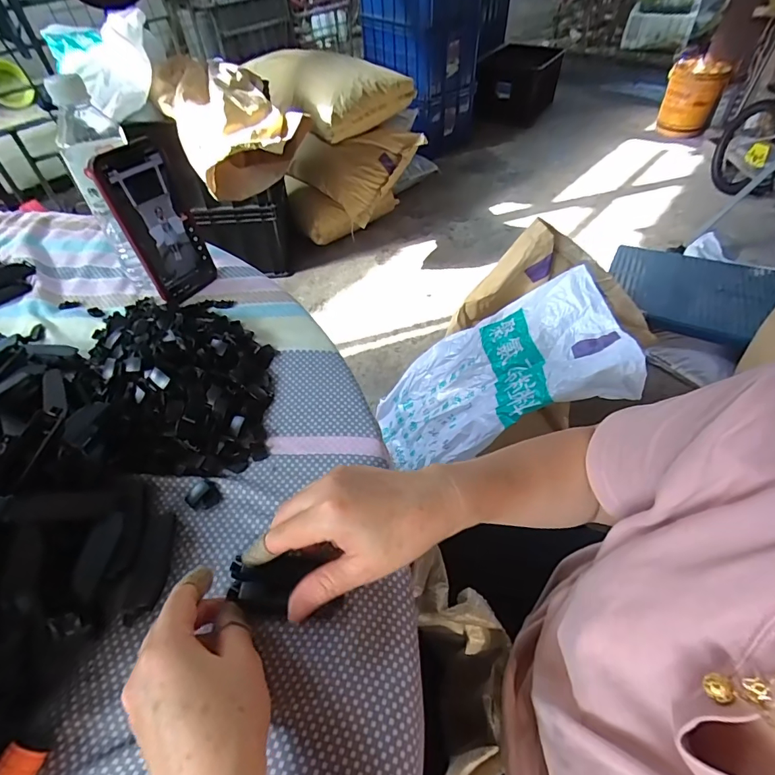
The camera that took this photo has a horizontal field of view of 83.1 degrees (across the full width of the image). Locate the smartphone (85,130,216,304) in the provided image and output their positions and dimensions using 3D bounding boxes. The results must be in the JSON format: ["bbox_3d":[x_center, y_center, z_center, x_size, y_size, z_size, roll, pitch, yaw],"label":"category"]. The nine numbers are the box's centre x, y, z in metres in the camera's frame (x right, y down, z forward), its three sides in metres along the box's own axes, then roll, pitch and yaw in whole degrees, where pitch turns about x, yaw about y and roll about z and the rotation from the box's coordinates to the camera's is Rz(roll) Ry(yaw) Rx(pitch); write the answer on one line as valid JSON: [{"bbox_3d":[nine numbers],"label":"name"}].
[{"bbox_3d":[-0.250,-0.179,0.477,0.017,0.158,0.076,22,52,34],"label":"smartphone"}]

